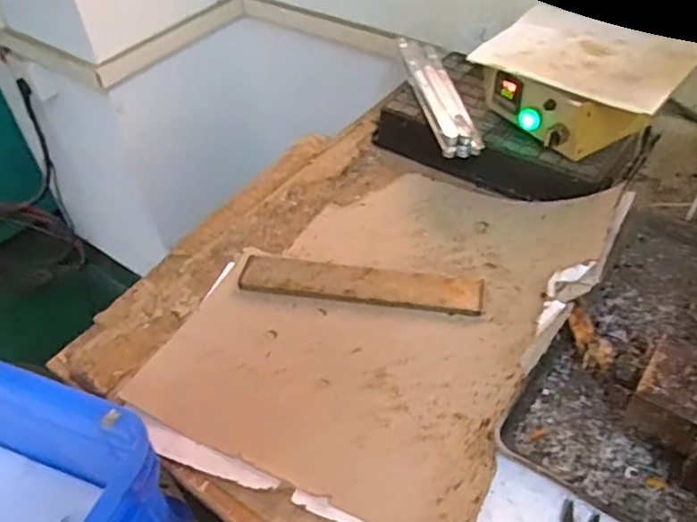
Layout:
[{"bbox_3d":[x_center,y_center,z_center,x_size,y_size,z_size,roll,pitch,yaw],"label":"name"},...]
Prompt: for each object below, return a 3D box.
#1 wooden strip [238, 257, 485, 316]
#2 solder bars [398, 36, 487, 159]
[{"bbox_3d":[0.014,0.028,0.757,0.296,0.012,0.055,6,46,11],"label":"wooden strip"},{"bbox_3d":[0.133,-0.261,0.947,0.066,0.032,0.318,-7,45,-2],"label":"solder bars"}]

